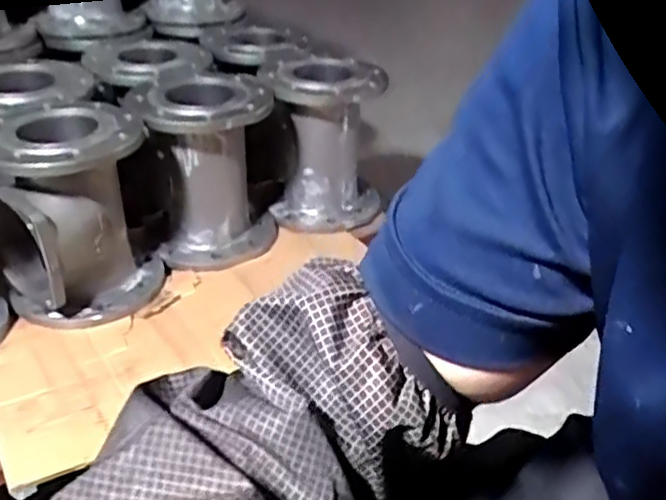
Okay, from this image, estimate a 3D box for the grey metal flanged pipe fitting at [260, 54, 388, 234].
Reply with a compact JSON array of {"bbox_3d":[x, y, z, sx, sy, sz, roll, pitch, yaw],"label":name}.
[{"bbox_3d":[-0.017,-0.159,1.135,0.195,0.258,0.206,3,31,2],"label":"grey metal flanged pipe fitting"}]

